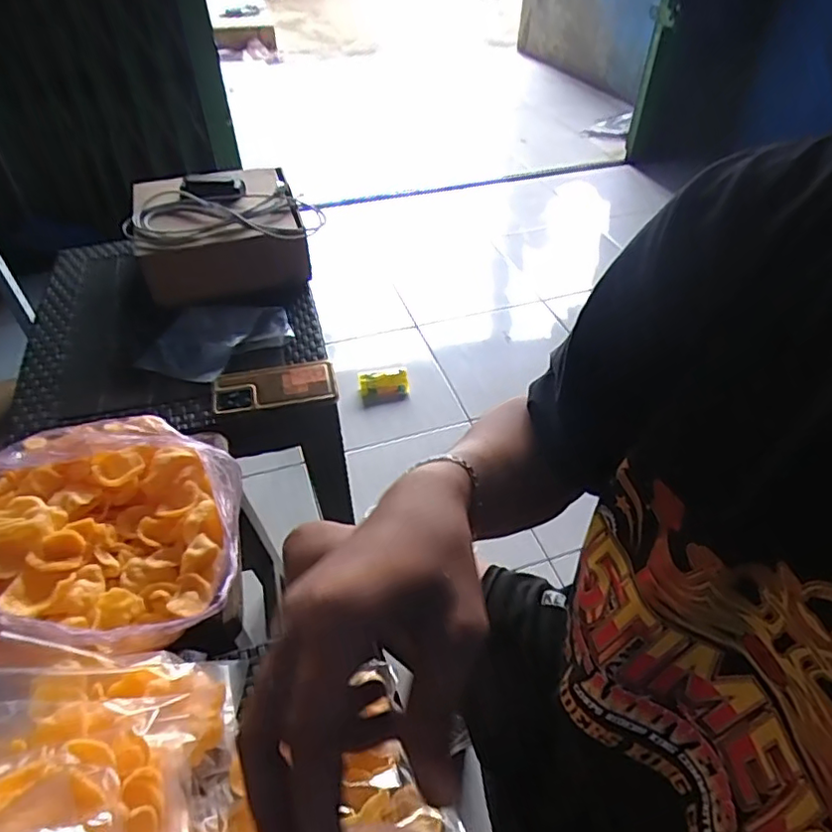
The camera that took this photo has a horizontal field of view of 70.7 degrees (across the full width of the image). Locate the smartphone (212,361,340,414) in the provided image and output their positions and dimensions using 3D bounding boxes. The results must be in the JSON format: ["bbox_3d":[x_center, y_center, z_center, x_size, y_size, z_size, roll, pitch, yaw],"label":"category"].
[{"bbox_3d":[-0.200,-0.043,0.833,0.169,0.017,0.079,-11,59,-15],"label":"smartphone"}]

